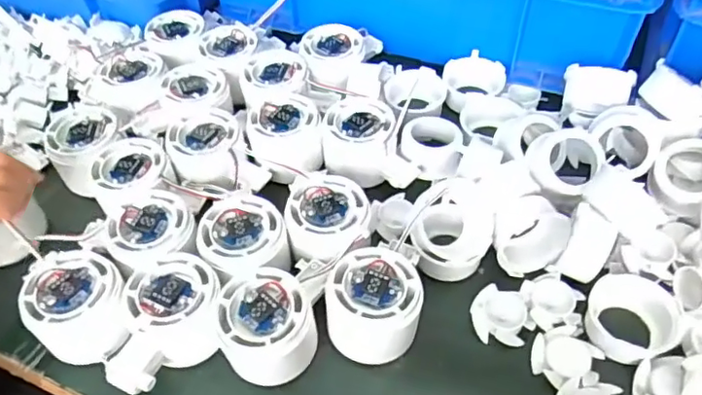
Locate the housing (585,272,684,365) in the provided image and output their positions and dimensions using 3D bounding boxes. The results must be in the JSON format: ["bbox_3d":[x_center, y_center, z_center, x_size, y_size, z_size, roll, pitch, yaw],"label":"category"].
[{"bbox_3d":[0.180,0.079,0.371,0.058,0.021,0.055,-2,52,2],"label":"housing"}]

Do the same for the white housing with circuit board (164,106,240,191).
[{"bbox_3d":[-0.113,-0.040,0.450,0.052,0.032,0.058,-1,52,2],"label":"white housing with circuit board"}]

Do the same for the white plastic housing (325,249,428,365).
[{"bbox_3d":[0.018,0.069,0.362,0.062,0.047,0.062,-5,52,-1],"label":"white plastic housing"}]

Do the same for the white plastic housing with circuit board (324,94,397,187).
[{"bbox_3d":[0.007,-0.048,0.453,0.052,0.033,0.062,6,52,8],"label":"white plastic housing with circuit board"}]

